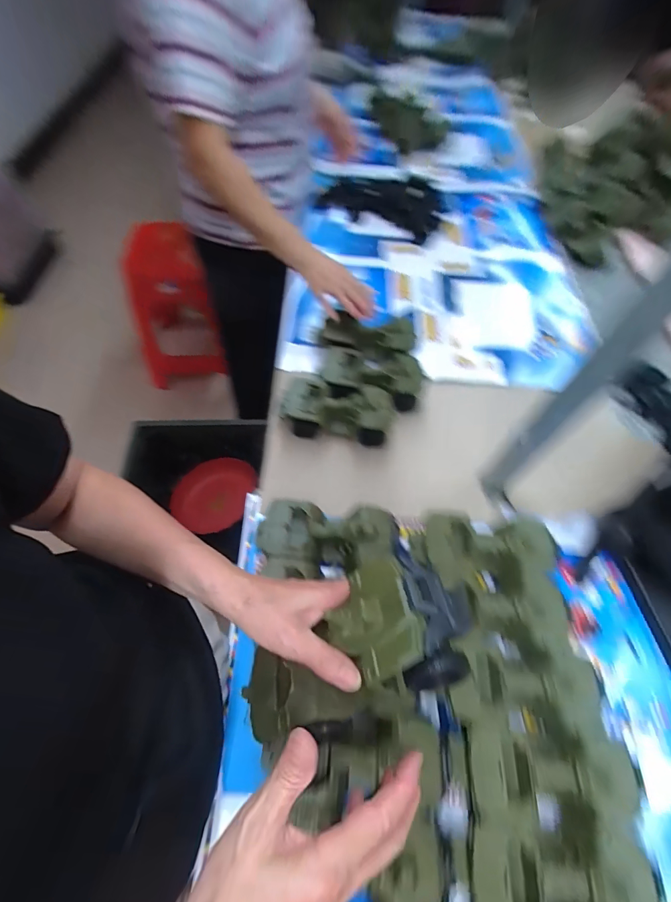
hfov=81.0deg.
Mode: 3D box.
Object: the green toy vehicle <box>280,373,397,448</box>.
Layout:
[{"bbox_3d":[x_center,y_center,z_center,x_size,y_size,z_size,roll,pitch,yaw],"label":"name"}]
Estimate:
[{"bbox_3d":[0.002,-0.064,0.662,0.184,0.079,0.078,6,61,1],"label":"green toy vehicle"}]

